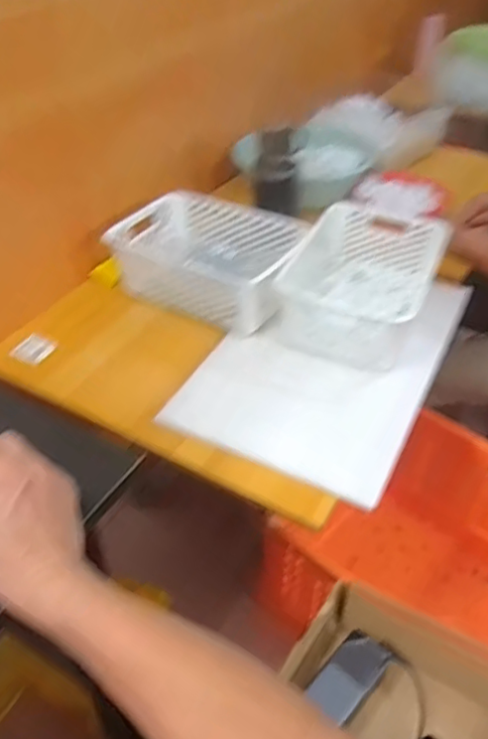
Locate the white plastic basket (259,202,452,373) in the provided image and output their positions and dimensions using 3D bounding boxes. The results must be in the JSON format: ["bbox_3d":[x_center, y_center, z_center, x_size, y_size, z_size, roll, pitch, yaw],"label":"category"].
[{"bbox_3d":[0.194,-0.147,0.997,0.215,0.107,0.309,22,46,22],"label":"white plastic basket"}]

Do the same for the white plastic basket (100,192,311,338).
[{"bbox_3d":[-0.058,-0.186,1.052,0.307,0.112,0.211,20,45,20],"label":"white plastic basket"}]

